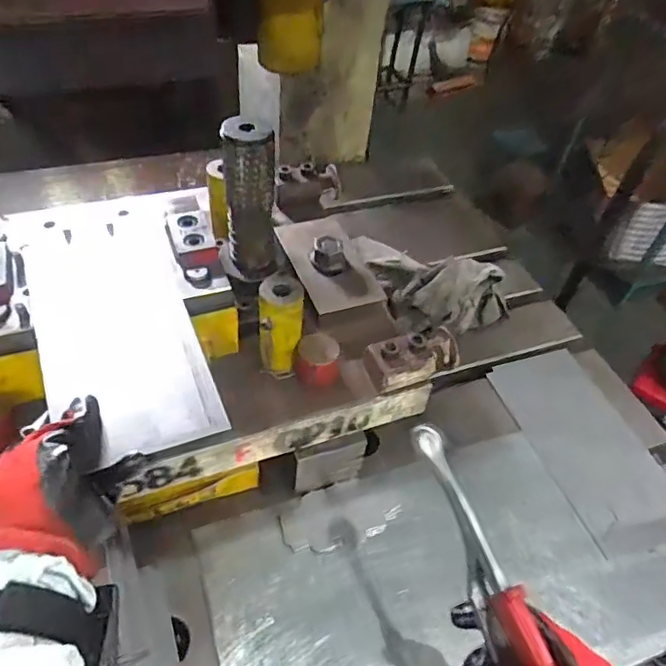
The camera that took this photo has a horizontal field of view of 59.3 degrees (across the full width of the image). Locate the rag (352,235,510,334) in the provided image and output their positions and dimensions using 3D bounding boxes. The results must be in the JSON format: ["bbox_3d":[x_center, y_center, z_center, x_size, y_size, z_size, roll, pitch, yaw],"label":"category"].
[{"bbox_3d":[0.132,-0.087,0.831,0.158,0.073,0.194,-19,51,-22],"label":"rag"}]

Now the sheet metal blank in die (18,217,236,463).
[{"bbox_3d":[-0.183,-0.005,0.493,0.123,0.007,0.256,-14,52,-17],"label":"sheet metal blank in die"}]

